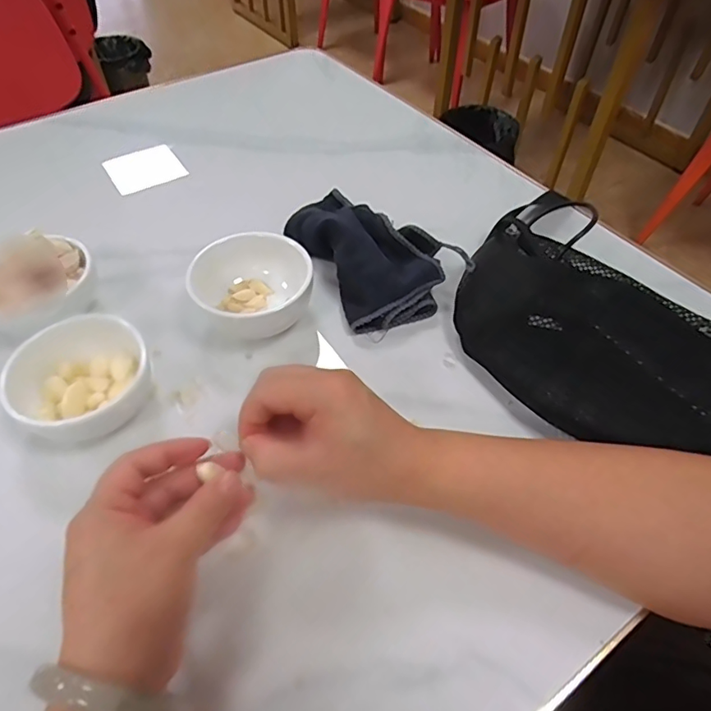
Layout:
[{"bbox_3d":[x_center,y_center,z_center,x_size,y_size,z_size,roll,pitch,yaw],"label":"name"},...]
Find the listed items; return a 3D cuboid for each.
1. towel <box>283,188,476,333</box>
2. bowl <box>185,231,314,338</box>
[{"bbox_3d":[0.013,-0.095,0.457,0.103,0.058,0.154,-25,56,-19],"label":"towel"},{"bbox_3d":[-0.084,-0.058,0.425,0.085,0.049,0.086,-35,60,-25],"label":"bowl"}]

